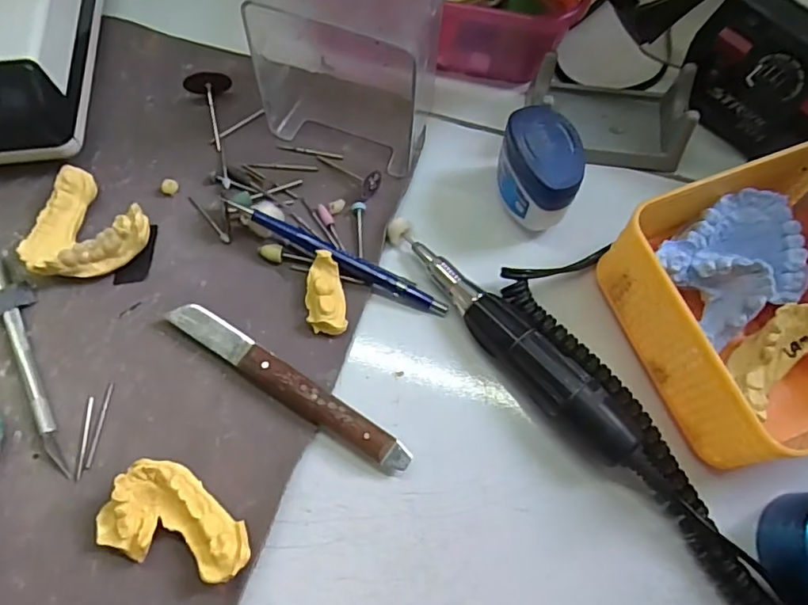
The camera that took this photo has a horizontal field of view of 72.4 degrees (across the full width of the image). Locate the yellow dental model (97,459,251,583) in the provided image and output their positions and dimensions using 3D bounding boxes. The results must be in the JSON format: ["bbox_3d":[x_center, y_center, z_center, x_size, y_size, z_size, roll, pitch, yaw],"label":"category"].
[{"bbox_3d":[-0.105,0.105,0.263,0.072,0.022,0.042,21,71,7],"label":"yellow dental model"}]

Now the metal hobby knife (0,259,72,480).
[{"bbox_3d":[-0.205,0.030,0.299,0.008,0.007,0.139,-27,72,-10],"label":"metal hobby knife"}]

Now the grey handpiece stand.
[{"bbox_3d":[0.127,-0.123,0.343,0.094,0.041,0.062,12,70,3],"label":"grey handpiece stand"}]

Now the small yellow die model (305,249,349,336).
[{"bbox_3d":[-0.044,-0.004,0.307,0.021,0.019,0.044,-8,70,-4],"label":"small yellow die model"}]

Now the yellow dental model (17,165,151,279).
[{"bbox_3d":[-0.184,-0.039,0.315,0.065,0.026,0.058,35,73,11],"label":"yellow dental model"}]

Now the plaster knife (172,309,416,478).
[{"bbox_3d":[-0.062,0.043,0.291,0.149,0.016,0.017,32,72,11],"label":"plaster knife"}]

